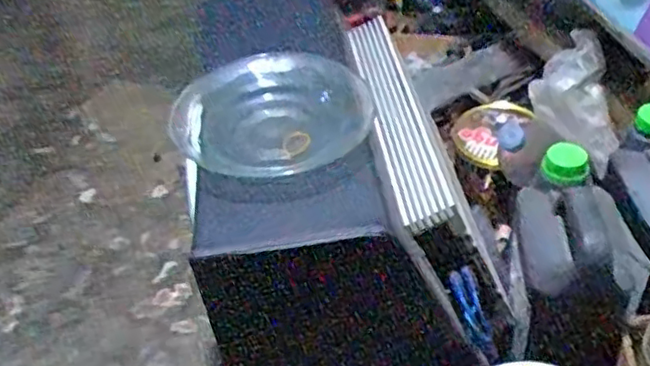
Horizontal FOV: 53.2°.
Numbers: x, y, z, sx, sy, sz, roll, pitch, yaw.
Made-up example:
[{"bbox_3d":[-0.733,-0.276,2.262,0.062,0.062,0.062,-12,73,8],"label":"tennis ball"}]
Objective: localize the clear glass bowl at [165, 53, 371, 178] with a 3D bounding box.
[{"bbox_3d":[-0.055,-0.070,0.710,0.210,0.050,0.201,-3,42,3],"label":"clear glass bowl"}]

